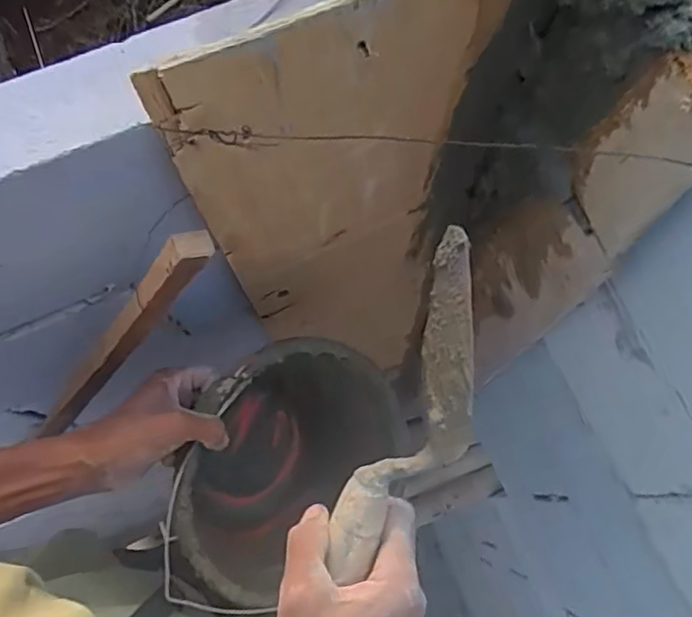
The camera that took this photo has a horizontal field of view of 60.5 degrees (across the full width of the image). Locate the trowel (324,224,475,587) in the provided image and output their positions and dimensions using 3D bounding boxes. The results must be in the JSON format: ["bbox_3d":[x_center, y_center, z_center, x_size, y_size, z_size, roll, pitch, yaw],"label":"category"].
[{"bbox_3d":[0.044,0.063,0.341,0.054,0.056,0.206,22,99,7],"label":"trowel"}]

